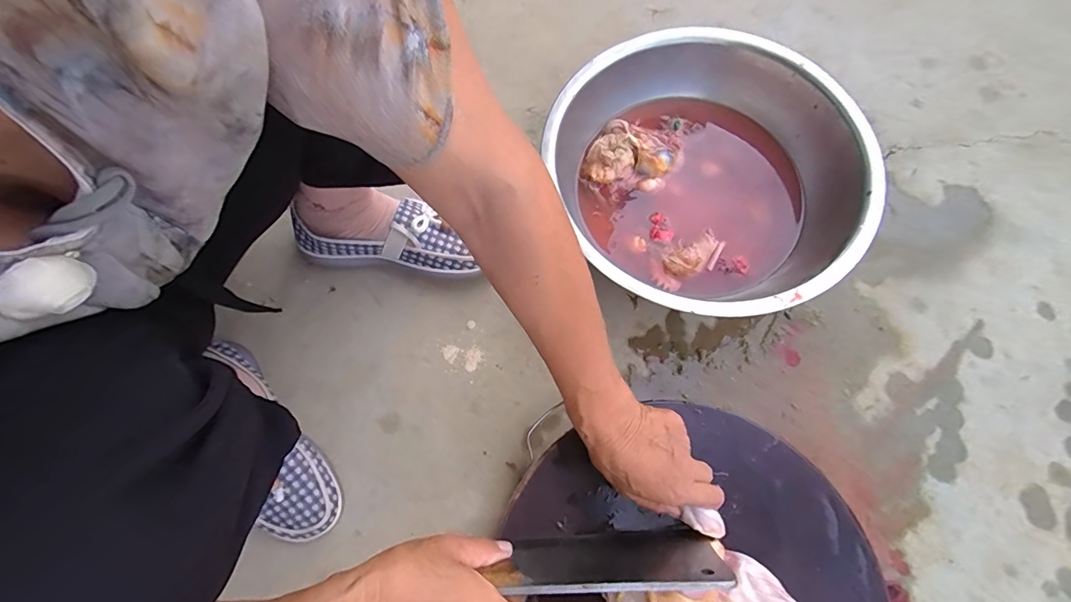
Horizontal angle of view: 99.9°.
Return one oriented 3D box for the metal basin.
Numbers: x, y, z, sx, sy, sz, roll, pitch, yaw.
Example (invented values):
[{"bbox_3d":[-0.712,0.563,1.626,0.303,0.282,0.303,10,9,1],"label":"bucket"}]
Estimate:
[{"bbox_3d":[0.204,-0.148,0.533,0.318,0.104,0.338,-1,73,2],"label":"metal basin"}]

